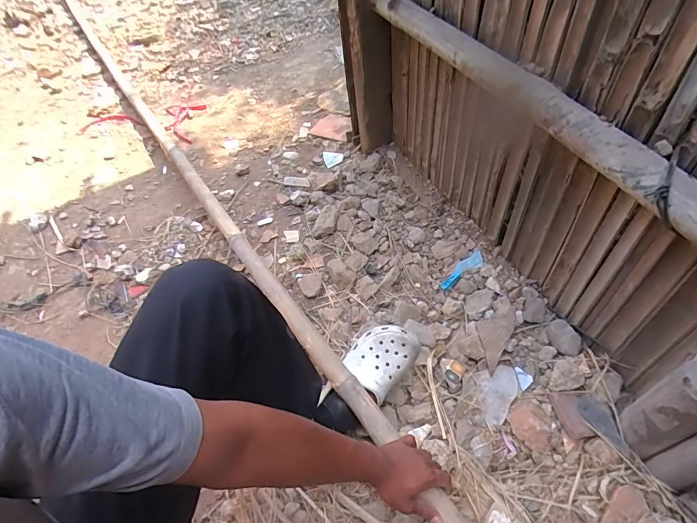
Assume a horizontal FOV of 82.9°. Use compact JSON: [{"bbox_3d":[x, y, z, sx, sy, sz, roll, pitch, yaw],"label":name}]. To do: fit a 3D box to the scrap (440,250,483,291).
[{"bbox_3d":[0.262,0.020,0.917,0.122,0.006,0.042,-32,54,-4],"label":"scrap"}]

